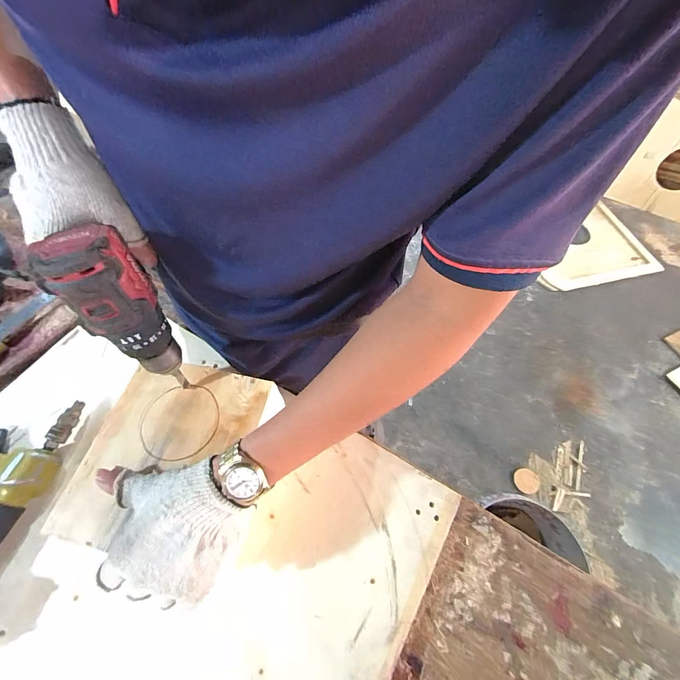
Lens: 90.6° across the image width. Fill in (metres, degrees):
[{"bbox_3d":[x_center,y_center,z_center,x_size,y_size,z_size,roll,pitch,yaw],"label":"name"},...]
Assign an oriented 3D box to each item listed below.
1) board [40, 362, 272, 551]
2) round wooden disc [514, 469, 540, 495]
[{"bbox_3d":[-0.181,0.114,0.355,0.157,0.012,0.193,13,63,7],"label":"board"},{"bbox_3d":[0.627,0.474,1.133,0.074,0.013,0.080,11,60,29],"label":"round wooden disc"}]

